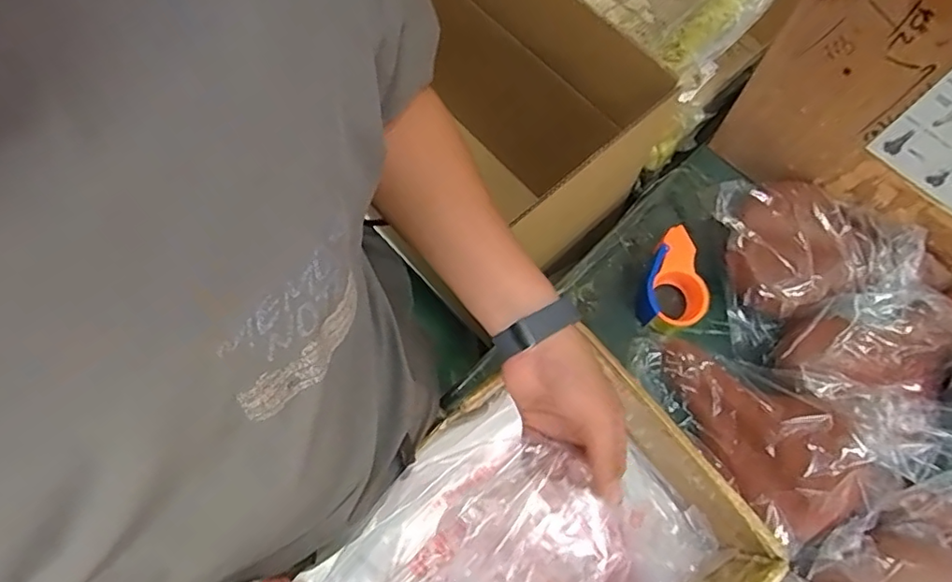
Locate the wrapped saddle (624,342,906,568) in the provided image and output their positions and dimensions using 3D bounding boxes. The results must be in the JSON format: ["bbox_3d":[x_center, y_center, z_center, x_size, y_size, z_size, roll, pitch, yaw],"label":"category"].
[{"bbox_3d":[0.300,0.149,0.676,0.124,0.079,0.291,-38,49,-12],"label":"wrapped saddle"}]

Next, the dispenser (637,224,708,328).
[{"bbox_3d":[0.258,-0.013,0.783,0.076,0.068,0.124,-12,70,-3],"label":"dispenser"}]

